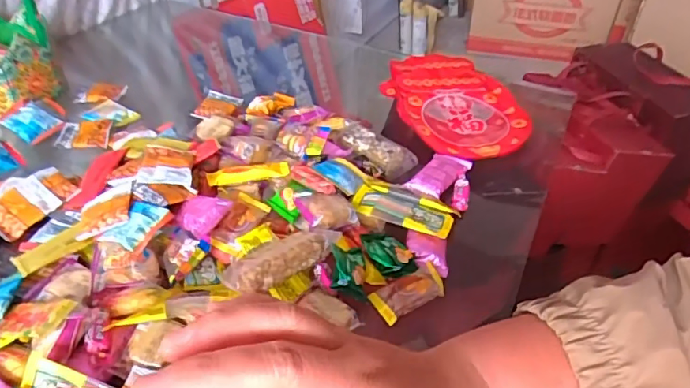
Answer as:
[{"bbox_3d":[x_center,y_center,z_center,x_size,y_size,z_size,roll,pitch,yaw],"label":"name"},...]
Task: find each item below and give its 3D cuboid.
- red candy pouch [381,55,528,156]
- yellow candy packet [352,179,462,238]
[{"bbox_3d":[0.148,-0.127,0.690,0.159,0.029,0.227,-7,40,-10],"label":"red candy pouch"},{"bbox_3d":[0.060,0.013,0.510,0.097,0.017,0.050,19,43,20],"label":"yellow candy packet"}]

